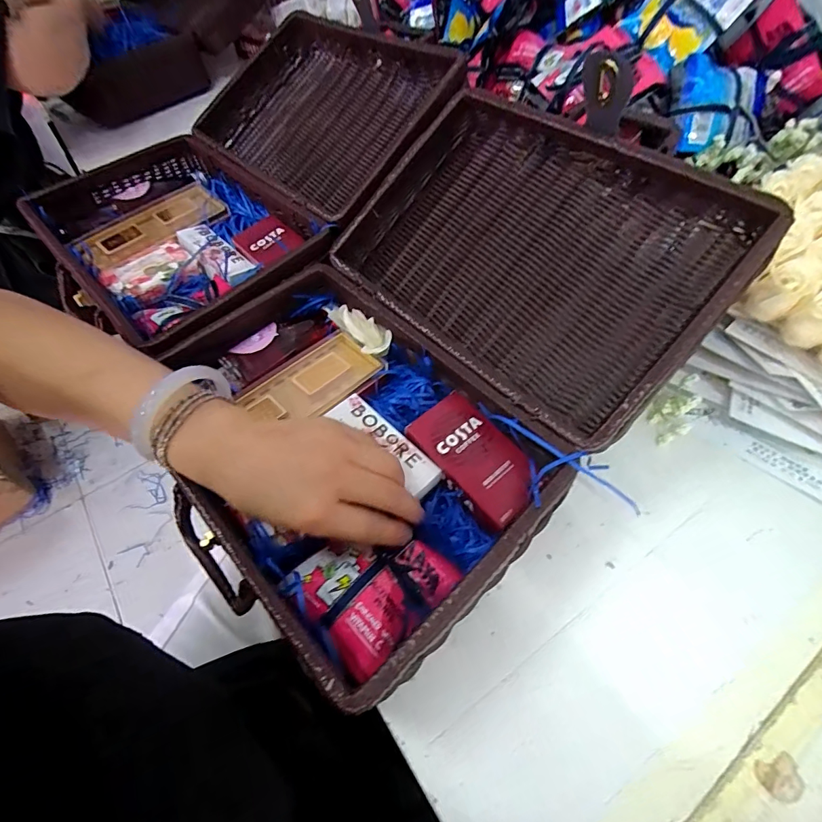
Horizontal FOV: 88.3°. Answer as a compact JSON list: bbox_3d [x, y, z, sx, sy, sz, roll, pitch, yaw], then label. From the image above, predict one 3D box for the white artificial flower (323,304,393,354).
[{"bbox_3d":[-0.052,-0.081,0.385,0.076,0.032,0.024,38,67,22],"label":"white artificial flower"}]

